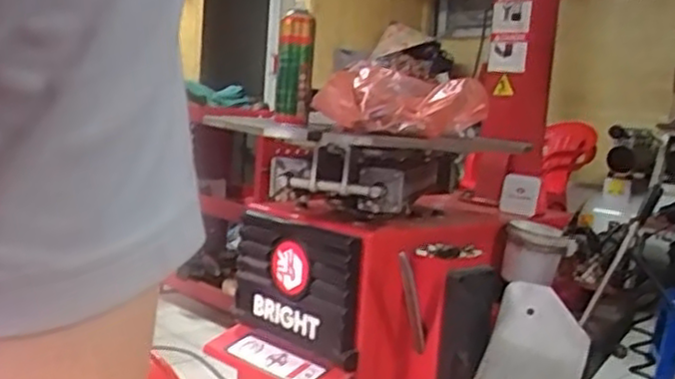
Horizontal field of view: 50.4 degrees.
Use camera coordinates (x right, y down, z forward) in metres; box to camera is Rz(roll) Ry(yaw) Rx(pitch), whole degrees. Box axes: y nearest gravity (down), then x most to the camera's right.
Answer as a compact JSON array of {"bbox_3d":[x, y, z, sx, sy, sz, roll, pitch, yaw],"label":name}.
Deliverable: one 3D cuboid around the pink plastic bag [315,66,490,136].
[{"bbox_3d":[0.112,-0.153,1.223,0.272,0.109,0.159,6,7,16],"label":"pink plastic bag"}]

